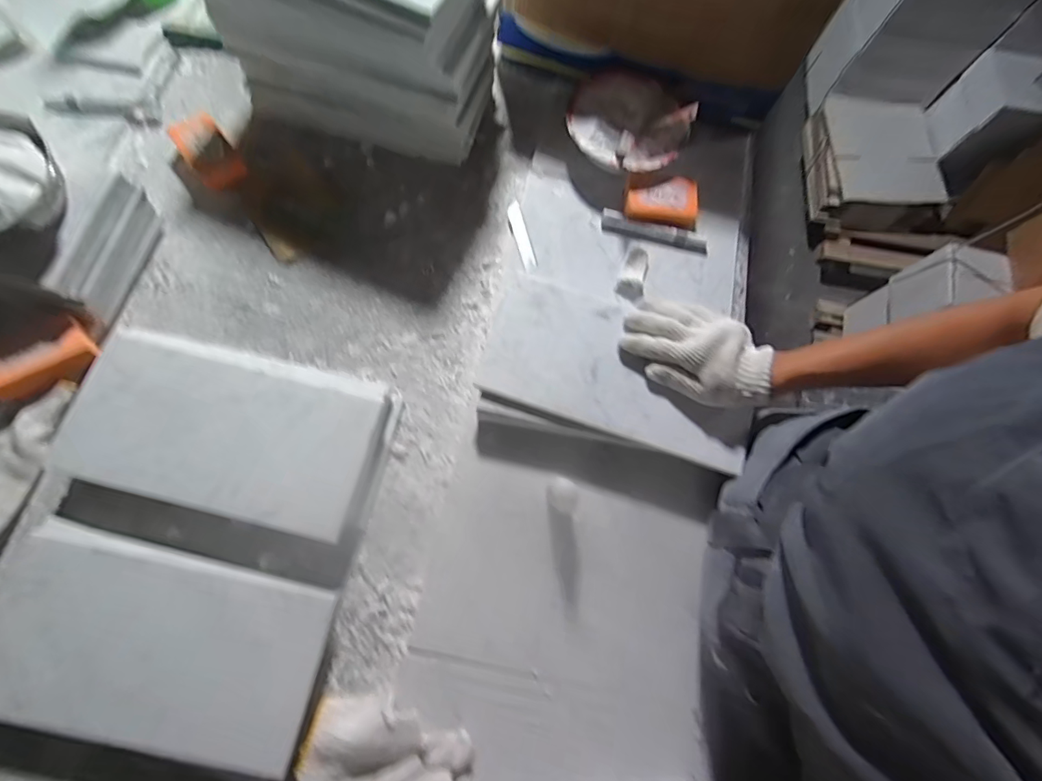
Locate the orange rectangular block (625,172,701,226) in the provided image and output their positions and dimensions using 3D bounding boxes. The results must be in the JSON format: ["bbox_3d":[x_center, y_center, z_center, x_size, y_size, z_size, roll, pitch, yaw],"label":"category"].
[{"bbox_3d":[0.189,-0.255,0.618,0.100,0.035,0.071,12,74,0],"label":"orange rectangular block"}]

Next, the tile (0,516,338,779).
[{"bbox_3d":[-0.347,0.239,0.437,0.303,0.021,0.158,15,69,-3],"label":"tile"}]

